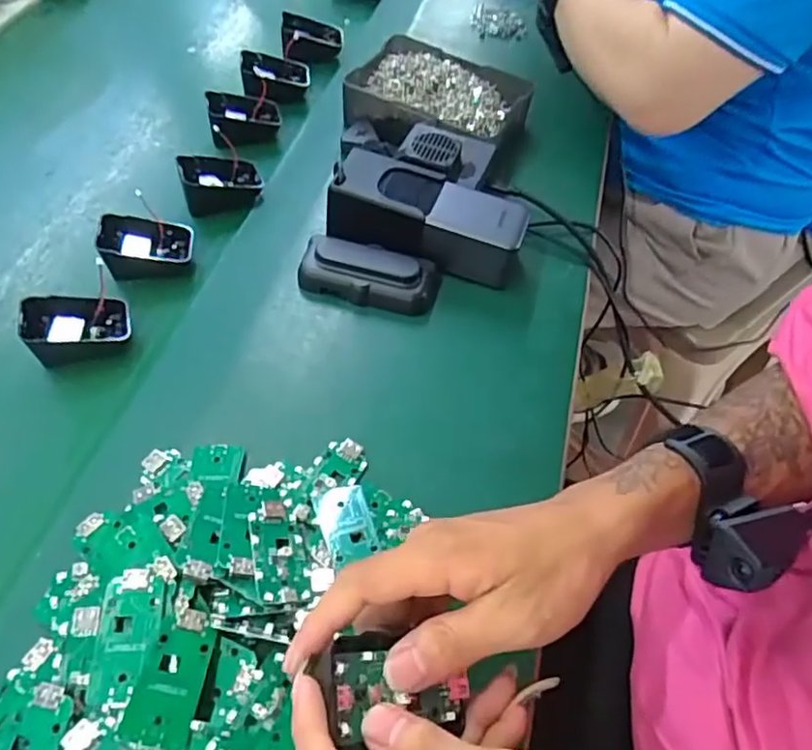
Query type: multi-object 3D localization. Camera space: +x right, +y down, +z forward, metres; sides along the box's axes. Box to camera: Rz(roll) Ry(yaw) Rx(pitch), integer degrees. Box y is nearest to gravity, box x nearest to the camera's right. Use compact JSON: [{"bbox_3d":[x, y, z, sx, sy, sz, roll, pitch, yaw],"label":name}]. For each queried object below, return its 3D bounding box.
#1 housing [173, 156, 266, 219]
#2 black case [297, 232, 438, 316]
[{"bbox_3d":[-0.162,-0.169,0.563,0.068,0.039,0.052,-15,55,-12],"label":"housing"},{"bbox_3d":[-0.029,-0.081,0.510,0.110,0.035,0.050,12,54,7],"label":"black case"}]

